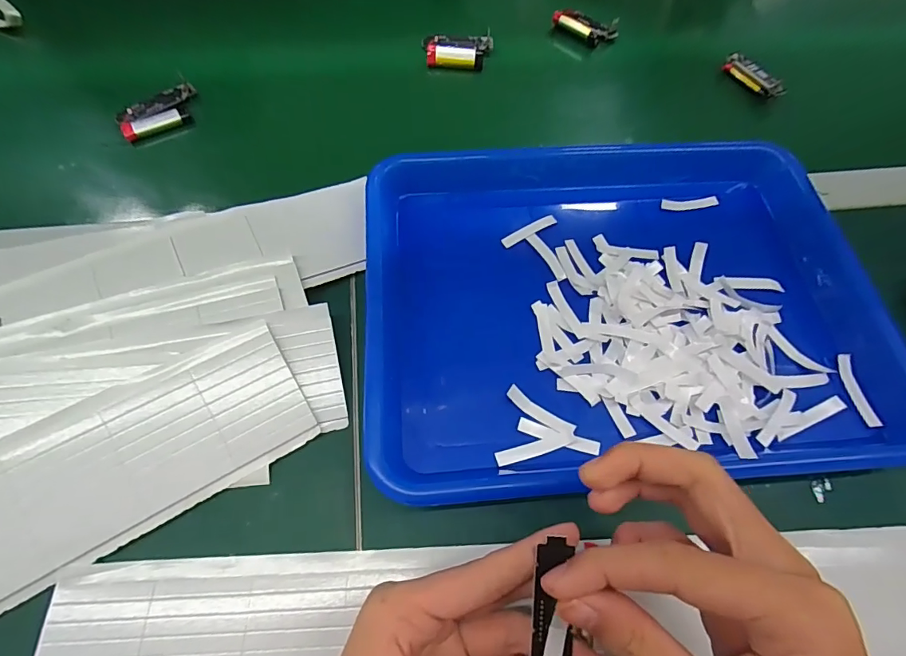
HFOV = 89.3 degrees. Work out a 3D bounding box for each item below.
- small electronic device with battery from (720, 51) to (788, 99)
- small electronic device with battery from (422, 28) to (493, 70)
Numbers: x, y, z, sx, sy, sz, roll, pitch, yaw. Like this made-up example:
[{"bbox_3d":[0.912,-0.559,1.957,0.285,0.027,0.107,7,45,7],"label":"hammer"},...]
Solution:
[{"bbox_3d":[0.291,-0.242,0.442,0.014,0.017,0.065,-31,69,-16],"label":"small electronic device with battery"},{"bbox_3d":[0.005,-0.277,0.456,0.068,0.014,0.042,1,64,-1],"label":"small electronic device with battery"}]

